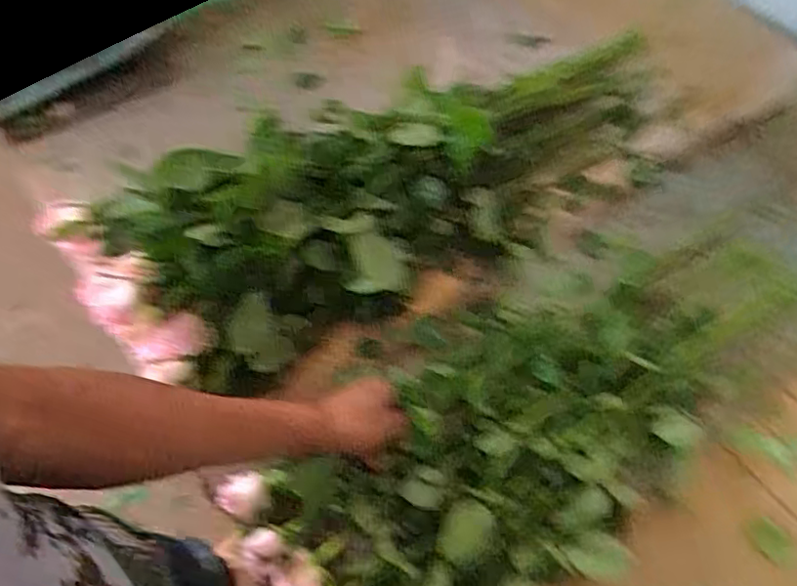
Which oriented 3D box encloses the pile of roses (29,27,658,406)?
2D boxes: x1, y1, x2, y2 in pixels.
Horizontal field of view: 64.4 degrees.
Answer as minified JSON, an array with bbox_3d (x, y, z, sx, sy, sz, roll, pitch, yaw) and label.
[{"bbox_3d":[-0.004,-0.162,0.778,0.755,0.142,0.358,-27,66,-13],"label":"pile of roses"}]

